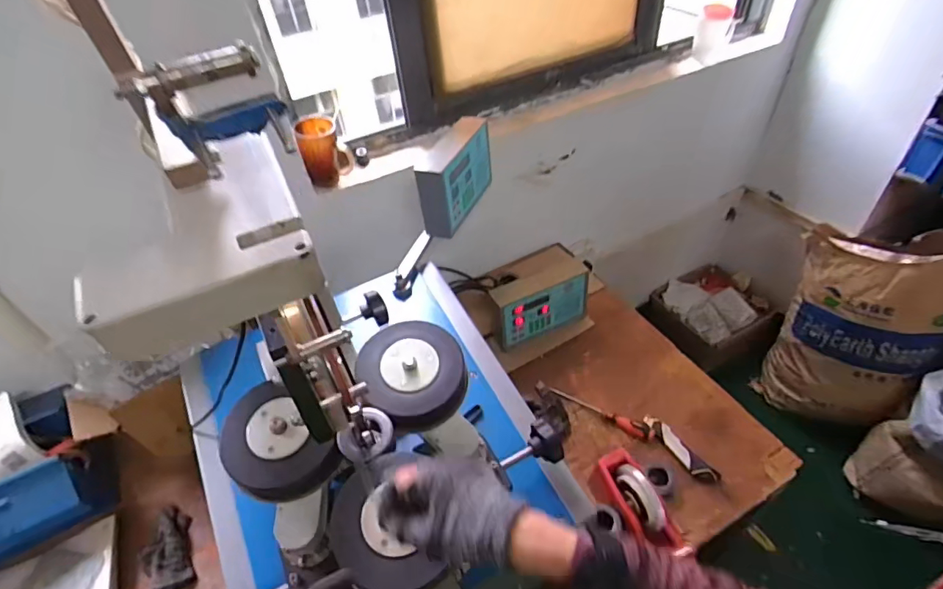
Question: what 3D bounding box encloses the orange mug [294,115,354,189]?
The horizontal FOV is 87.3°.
[{"bbox_3d":[-0.290,-0.281,0.985,0.092,0.117,0.068,-20,47,-14],"label":"orange mug"}]

